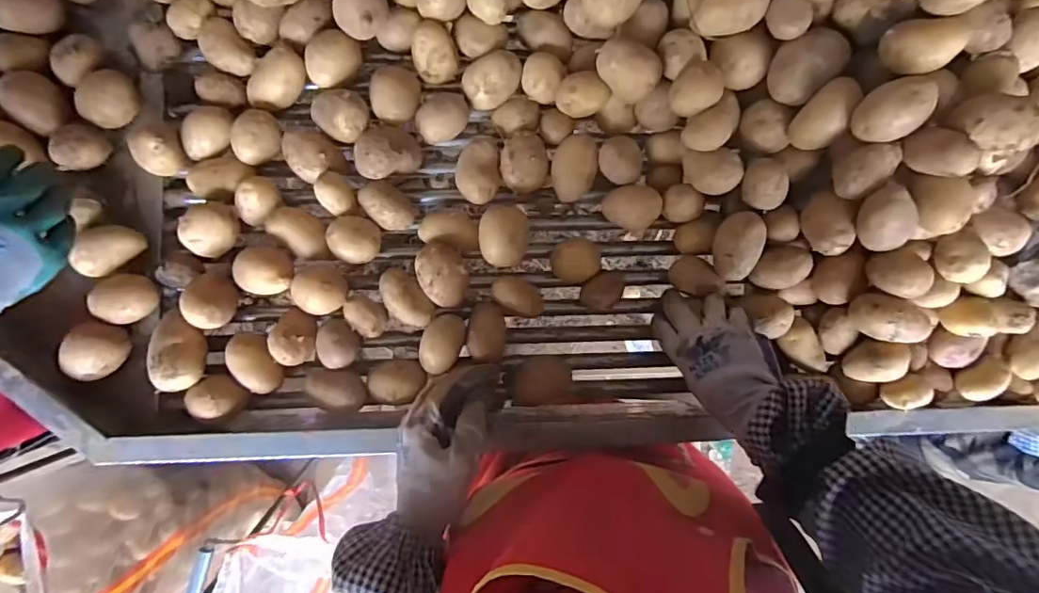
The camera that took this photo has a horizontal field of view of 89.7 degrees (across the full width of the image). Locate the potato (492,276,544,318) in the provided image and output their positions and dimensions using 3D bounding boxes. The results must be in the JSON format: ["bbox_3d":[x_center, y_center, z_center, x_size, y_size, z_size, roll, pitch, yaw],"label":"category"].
[{"bbox_3d":[-0.001,0.000,0.562,0.059,0.027,0.034,29,83,-7],"label":"potato"}]

